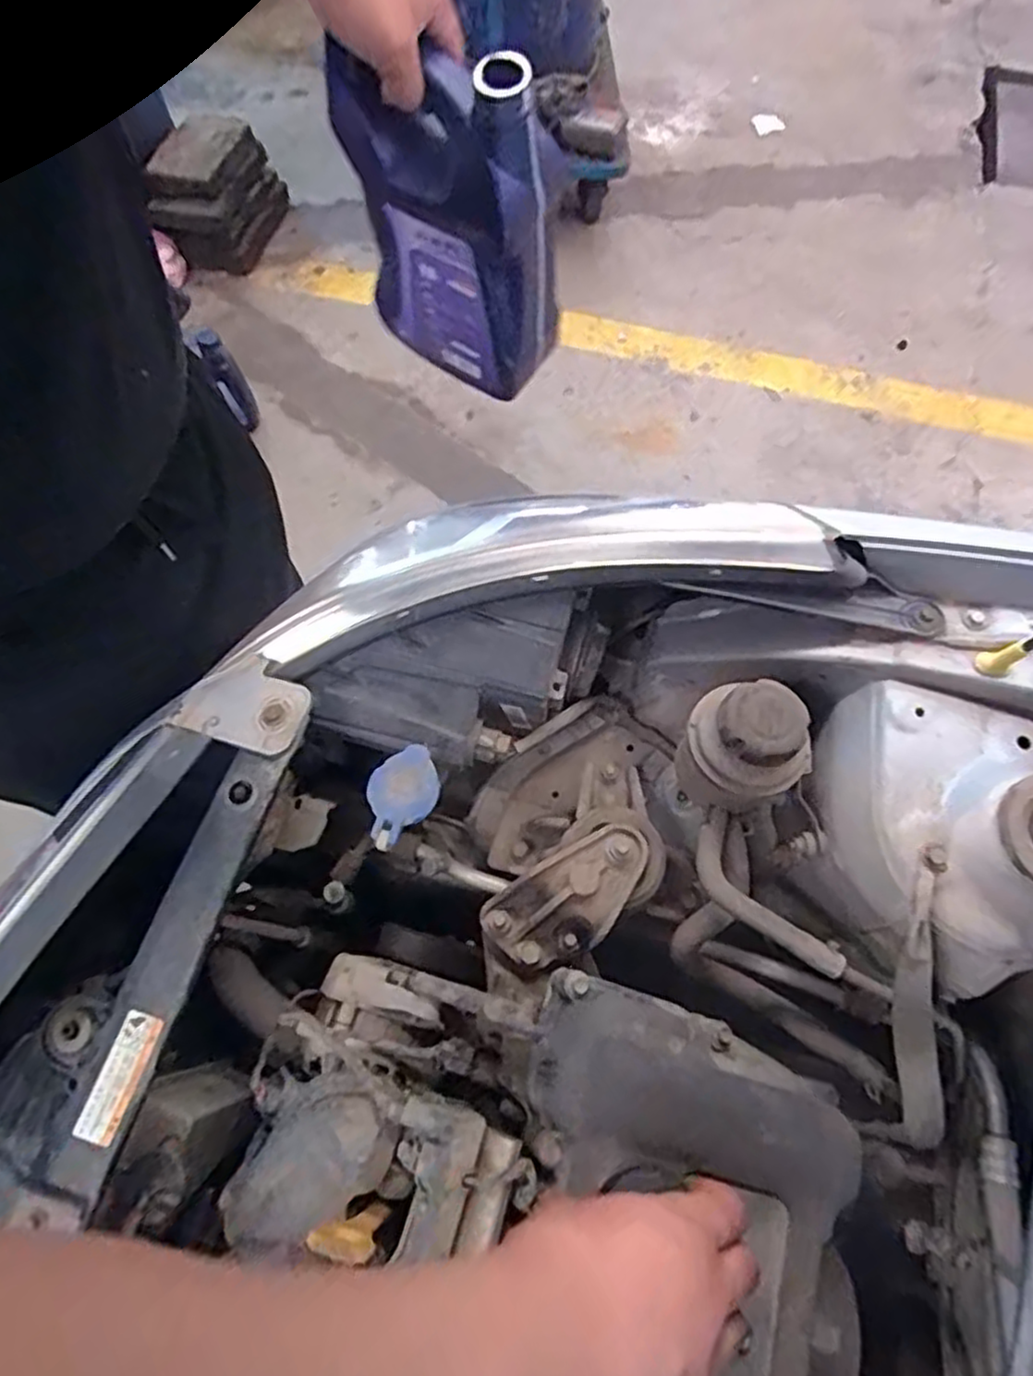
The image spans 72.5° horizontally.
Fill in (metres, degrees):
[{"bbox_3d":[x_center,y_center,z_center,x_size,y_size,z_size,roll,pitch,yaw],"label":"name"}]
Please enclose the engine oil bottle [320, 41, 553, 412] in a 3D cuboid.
[{"bbox_3d":[-0.060,-0.430,0.659,0.198,0.285,0.089,29,70,12],"label":"engine oil bottle"}]

